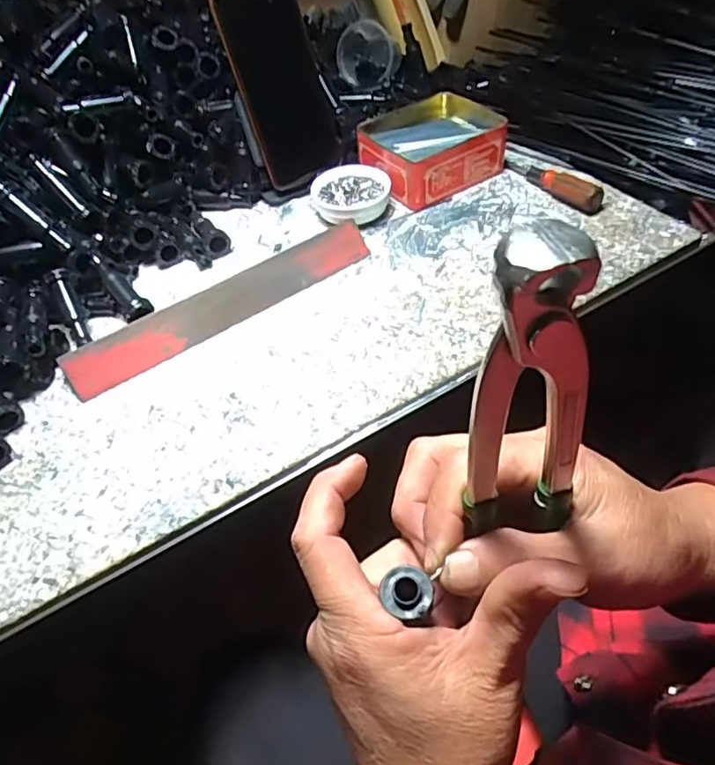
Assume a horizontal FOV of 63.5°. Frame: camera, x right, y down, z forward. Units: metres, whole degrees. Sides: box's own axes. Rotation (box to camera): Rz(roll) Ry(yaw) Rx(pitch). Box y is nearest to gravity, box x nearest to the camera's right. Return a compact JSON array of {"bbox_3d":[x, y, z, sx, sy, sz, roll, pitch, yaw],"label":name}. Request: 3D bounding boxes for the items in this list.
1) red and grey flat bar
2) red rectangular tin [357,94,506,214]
[{"bbox_3d":[-0.102,-0.063,0.456,0.253,0.008,0.034,-31,99,-20],"label":"red and grey flat bar"},{"bbox_3d":[0.069,-0.237,0.570,0.129,0.039,0.112,-33,53,-21],"label":"red rectangular tin"}]

